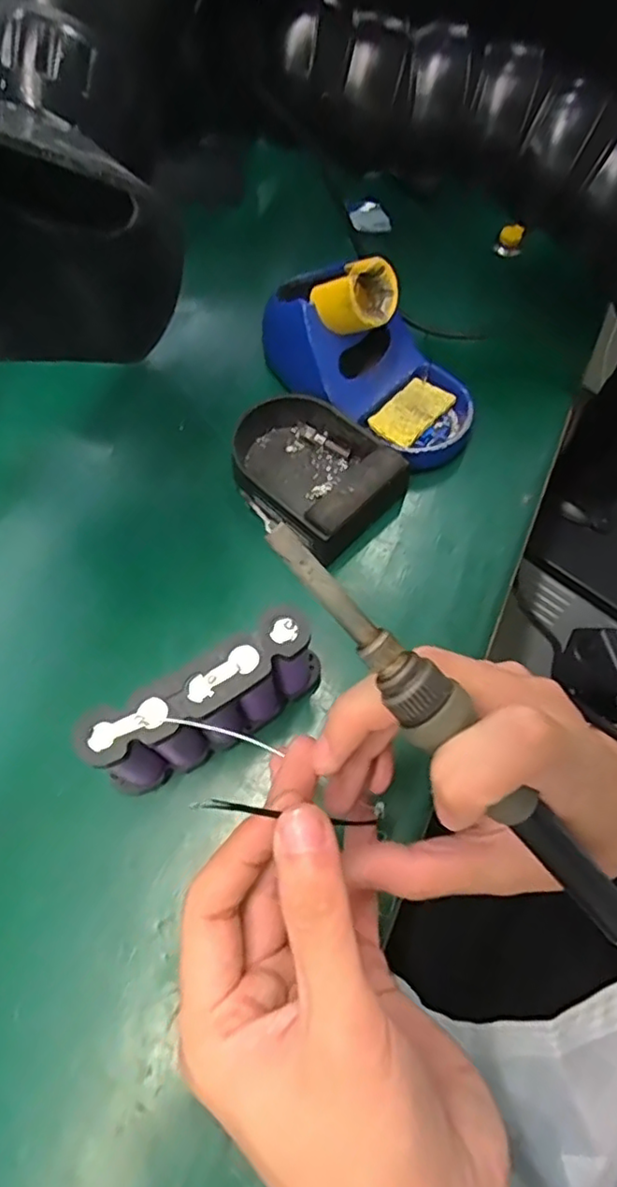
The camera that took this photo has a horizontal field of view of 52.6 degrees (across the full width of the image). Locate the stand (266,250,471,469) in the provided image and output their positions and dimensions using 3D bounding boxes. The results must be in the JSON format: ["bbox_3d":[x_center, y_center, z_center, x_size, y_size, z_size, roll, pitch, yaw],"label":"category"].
[{"bbox_3d":[0.037,-0.152,0.384,0.151,0.085,0.077,31,70,14],"label":"stand"}]

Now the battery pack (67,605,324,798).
[{"bbox_3d":[-0.043,0.055,0.296,0.111,0.080,0.028,-28,68,-11],"label":"battery pack"}]

